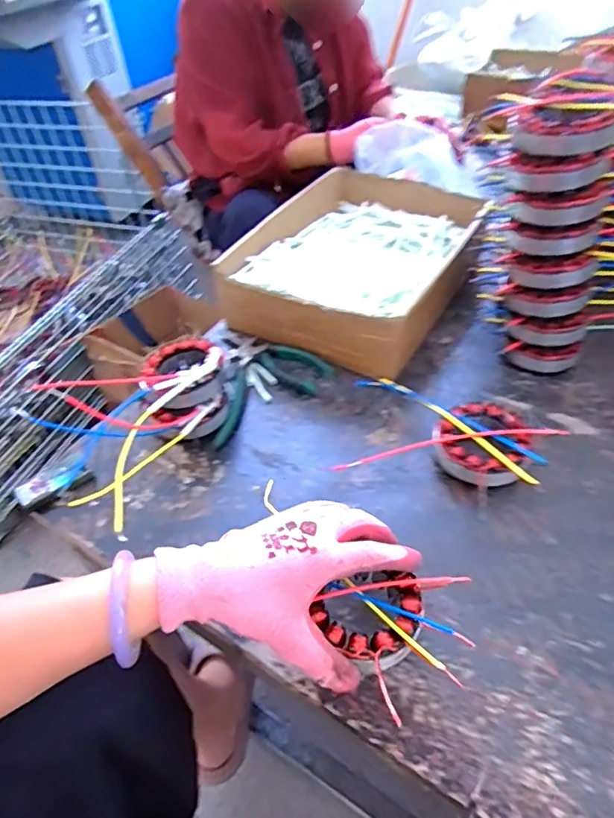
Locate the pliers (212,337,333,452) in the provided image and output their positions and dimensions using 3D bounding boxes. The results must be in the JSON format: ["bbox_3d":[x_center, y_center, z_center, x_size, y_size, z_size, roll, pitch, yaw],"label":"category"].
[{"bbox_3d":[-0.037,-0.032,0.598,0.124,0.026,0.167,-4,45,2],"label":"pliers"}]

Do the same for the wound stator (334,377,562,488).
[{"bbox_3d":[0.135,0.028,0.523,0.191,0.038,0.116,13,48,18],"label":"wound stator"}]

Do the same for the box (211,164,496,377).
[{"bbox_3d":[0.081,-0.206,0.716,0.254,0.094,0.372,17,50,21],"label":"box"}]

